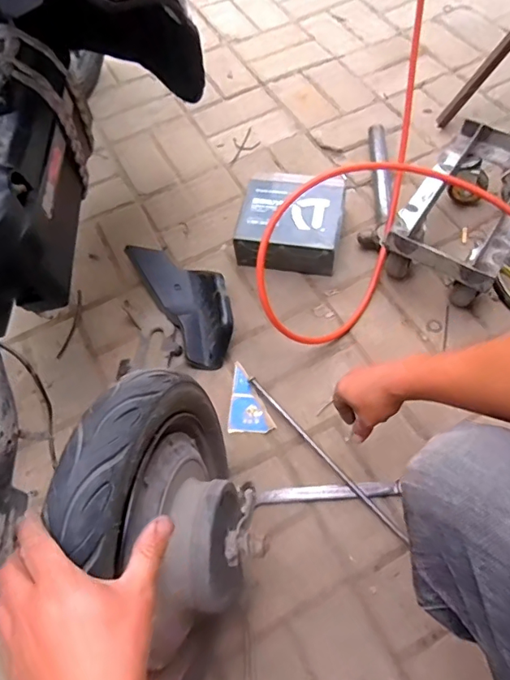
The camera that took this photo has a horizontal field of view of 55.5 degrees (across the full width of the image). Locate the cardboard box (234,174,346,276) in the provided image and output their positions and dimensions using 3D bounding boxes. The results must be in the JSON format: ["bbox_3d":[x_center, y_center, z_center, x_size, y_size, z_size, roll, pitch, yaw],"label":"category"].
[{"bbox_3d":[0.067,-0.214,0.891,0.183,0.087,0.182,11,63,11],"label":"cardboard box"}]

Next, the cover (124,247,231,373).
[{"bbox_3d":[-0.117,-0.083,0.846,0.115,0.062,0.284,-29,63,-11],"label":"cover"}]

